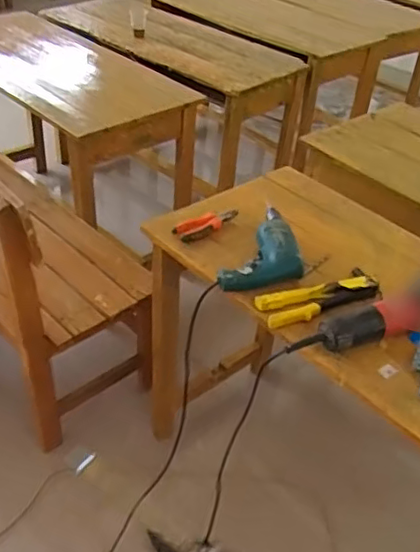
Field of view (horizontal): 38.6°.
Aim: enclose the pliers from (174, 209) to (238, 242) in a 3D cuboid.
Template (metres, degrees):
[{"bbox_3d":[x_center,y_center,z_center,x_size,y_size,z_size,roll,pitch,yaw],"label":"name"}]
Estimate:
[{"bbox_3d":[-0.005,-0.115,1.302,0.153,0.034,0.052,-26,48,-33],"label":"pliers"}]

